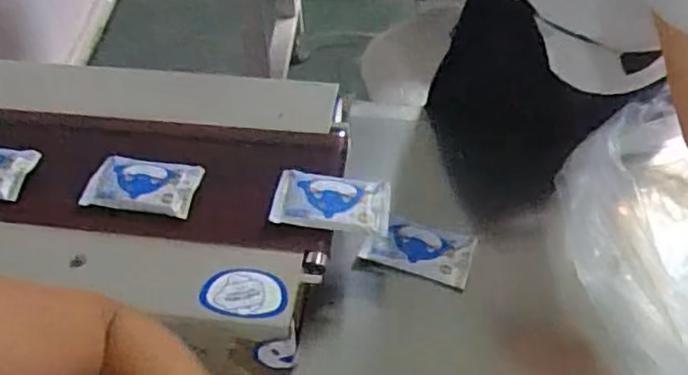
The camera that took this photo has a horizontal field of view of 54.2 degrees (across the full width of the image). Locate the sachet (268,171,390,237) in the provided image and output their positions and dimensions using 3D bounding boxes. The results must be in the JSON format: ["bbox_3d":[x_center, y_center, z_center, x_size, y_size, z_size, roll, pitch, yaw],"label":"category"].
[{"bbox_3d":[-0.015,0.017,0.836,0.142,0.021,0.077,8,51,6],"label":"sachet"}]

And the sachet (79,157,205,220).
[{"bbox_3d":[-0.256,-0.005,0.851,0.133,0.020,0.076,5,51,4],"label":"sachet"}]

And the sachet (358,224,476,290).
[{"bbox_3d":[0.100,0.084,0.897,0.141,0.027,0.077,11,51,9],"label":"sachet"}]

